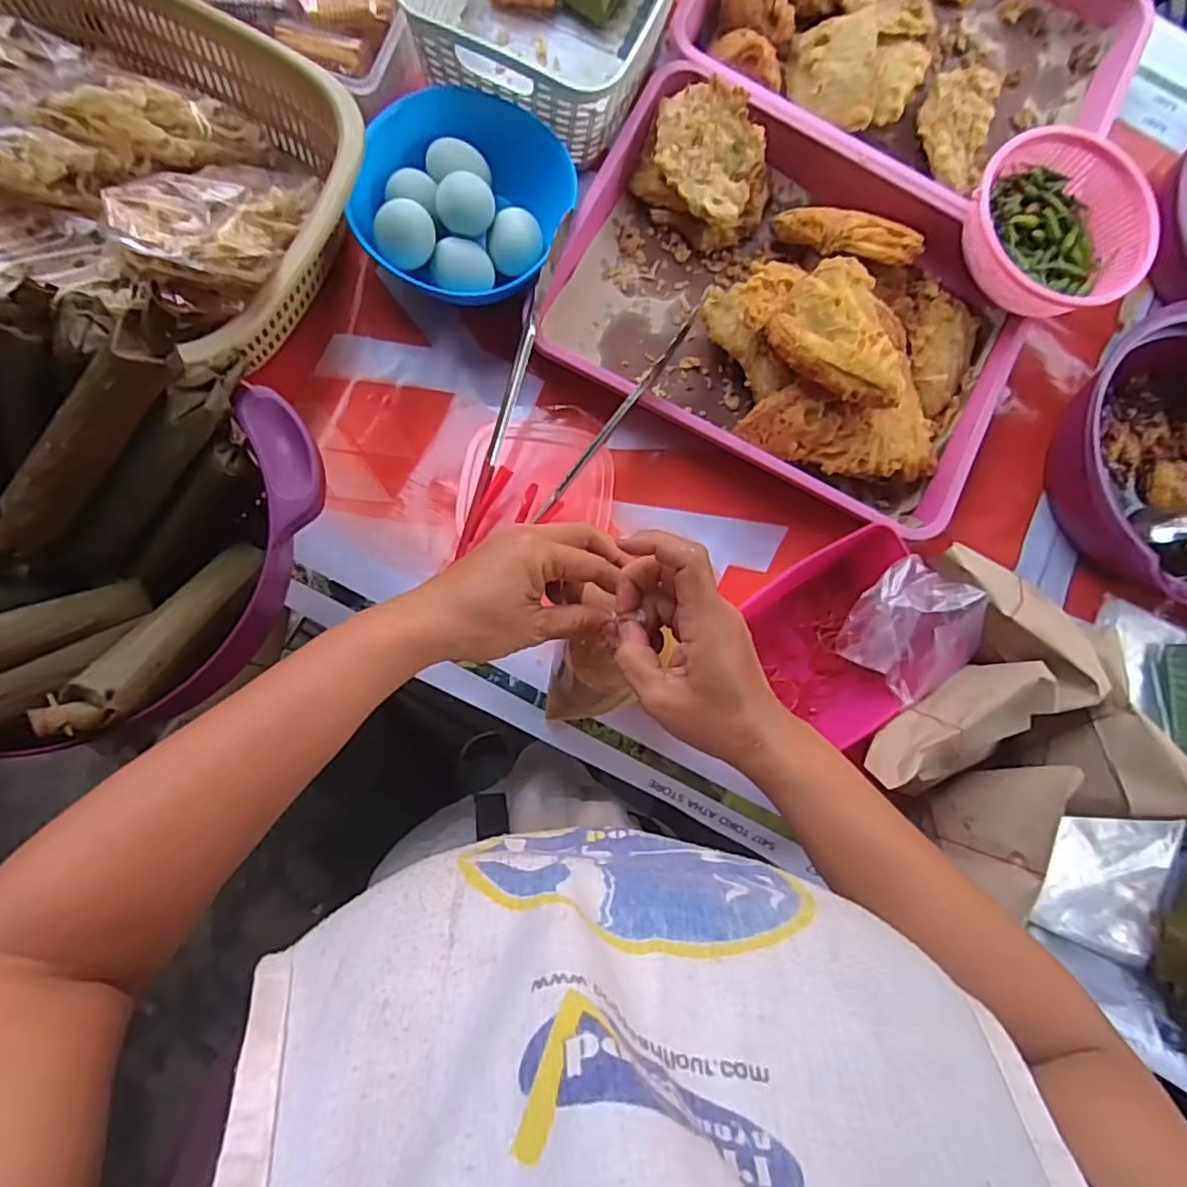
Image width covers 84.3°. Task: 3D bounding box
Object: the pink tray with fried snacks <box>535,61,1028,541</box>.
[{"bbox_3d":[0.156,-0.228,0.503,0.343,0.077,0.273,24,81,-2],"label":"pink tray with fried snacks"}]

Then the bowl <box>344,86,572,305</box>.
[{"bbox_3d":[-0.094,-0.295,0.499,0.146,0.065,0.148,1,82,-5],"label":"bowl"}]

